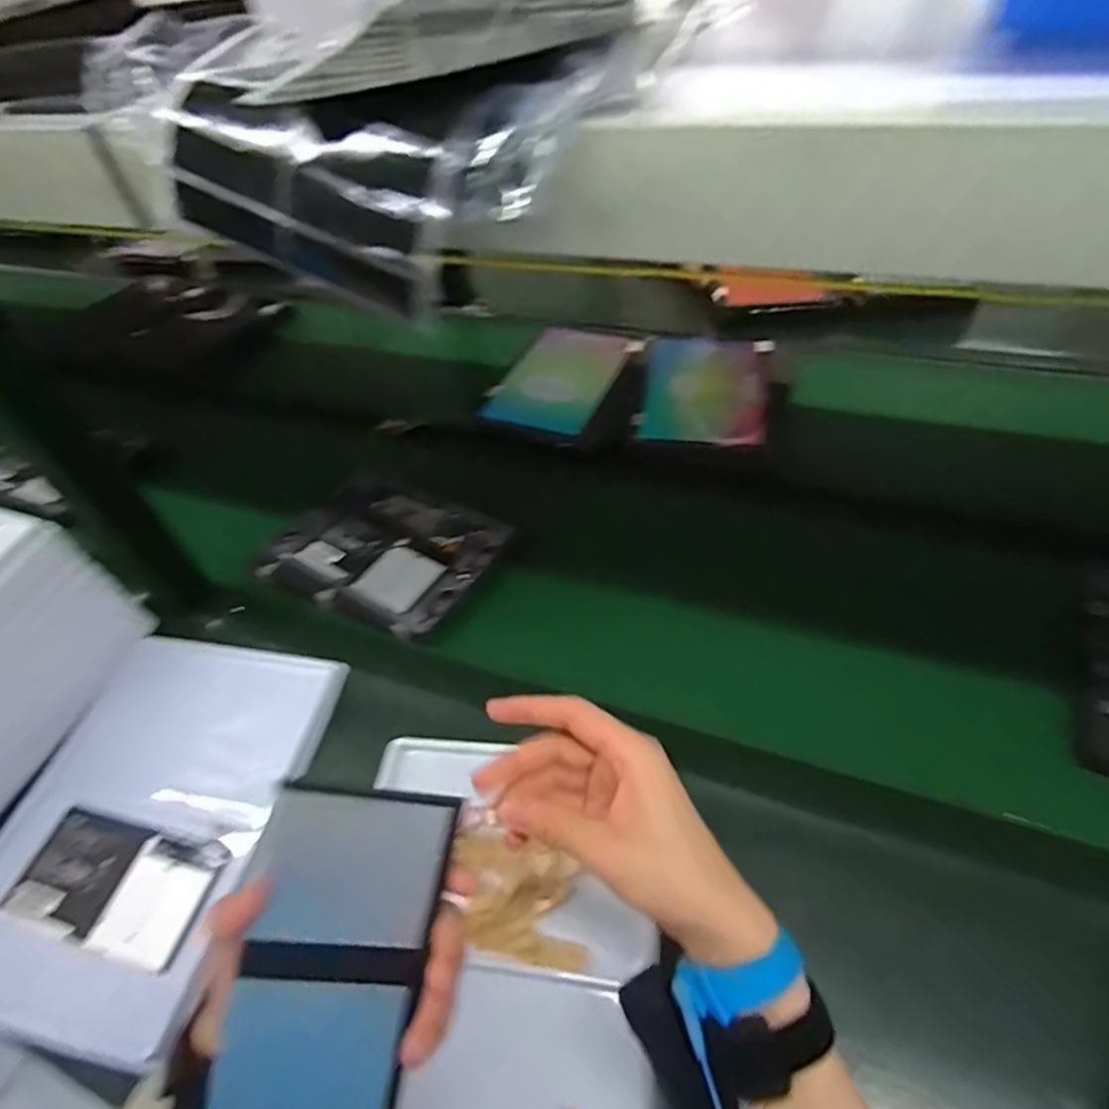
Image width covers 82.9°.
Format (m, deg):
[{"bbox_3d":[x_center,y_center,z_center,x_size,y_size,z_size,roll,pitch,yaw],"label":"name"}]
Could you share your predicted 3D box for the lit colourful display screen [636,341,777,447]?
[{"bbox_3d":[0.210,-0.233,0.865,0.161,0.014,0.246,9,48,11],"label":"lit colourful display screen"}]

